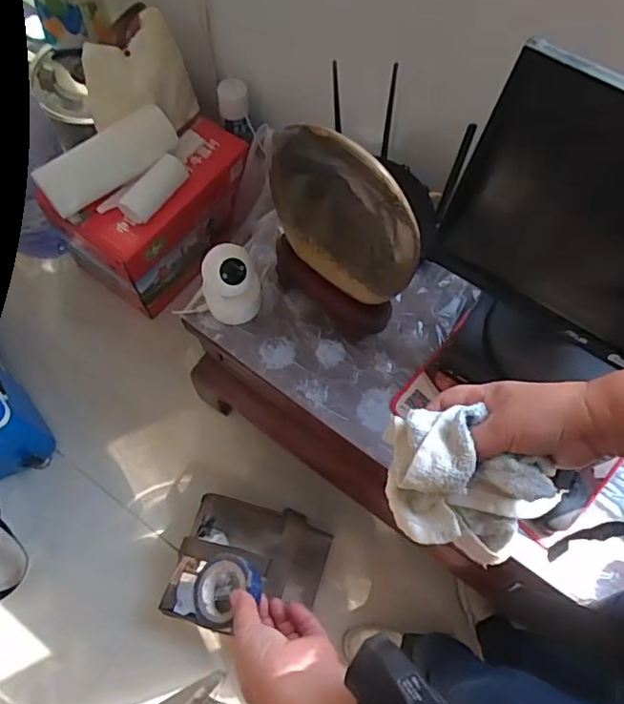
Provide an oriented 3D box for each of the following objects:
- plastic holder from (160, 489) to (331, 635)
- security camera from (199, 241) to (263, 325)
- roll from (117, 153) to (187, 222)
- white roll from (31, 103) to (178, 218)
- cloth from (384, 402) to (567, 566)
[{"bbox_3d":[-0.119,0.402,1.027,0.273,0.165,0.227,17,69,5],"label":"plastic holder"},{"bbox_3d":[-0.117,-0.096,0.809,0.083,0.121,0.068,-17,70,-8],"label":"security camera"},{"bbox_3d":[-0.317,-0.337,1.117,0.055,0.048,0.160,38,72,12],"label":"roll"},{"bbox_3d":[-0.396,-0.380,1.098,0.282,0.079,0.092,-36,74,-14],"label":"white roll"},{"bbox_3d":[0.114,0.101,0.430,0.116,0.099,0.094,13,69,3],"label":"cloth"}]

